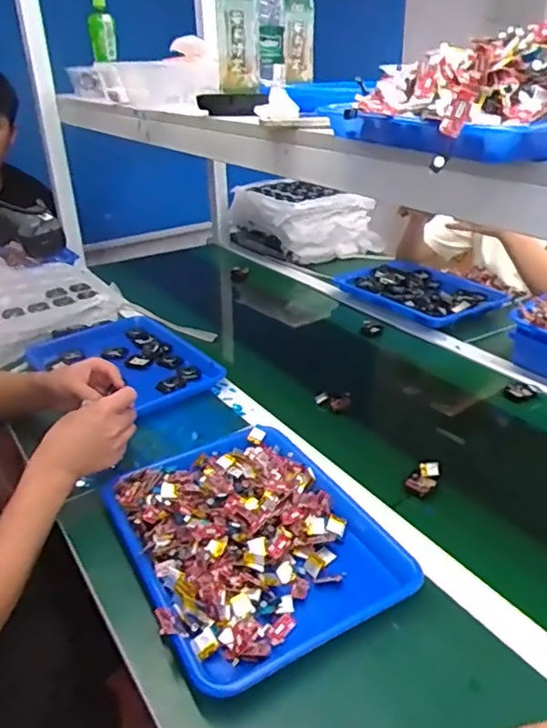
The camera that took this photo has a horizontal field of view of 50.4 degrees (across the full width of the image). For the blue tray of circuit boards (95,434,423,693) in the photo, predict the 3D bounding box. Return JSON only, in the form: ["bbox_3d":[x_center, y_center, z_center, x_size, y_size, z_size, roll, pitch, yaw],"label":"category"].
[{"bbox_3d":[-0.028,0.194,0.663,0.258,0.057,0.331,-15,31,-24],"label":"blue tray of circuit boards"}]

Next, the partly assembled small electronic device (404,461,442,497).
[{"bbox_3d":[0.197,0.148,0.753,0.031,0.013,0.063,37,54,18],"label":"partly assembled small electronic device"}]

